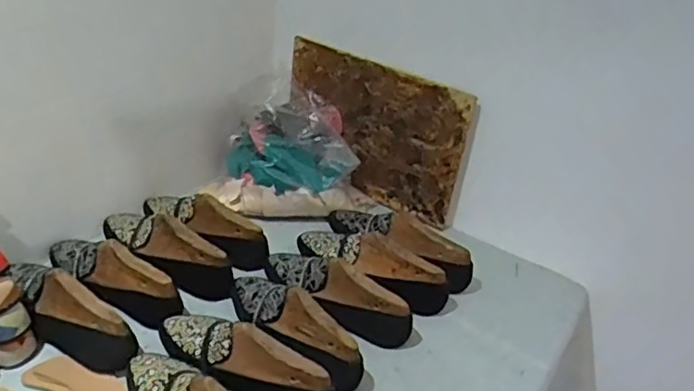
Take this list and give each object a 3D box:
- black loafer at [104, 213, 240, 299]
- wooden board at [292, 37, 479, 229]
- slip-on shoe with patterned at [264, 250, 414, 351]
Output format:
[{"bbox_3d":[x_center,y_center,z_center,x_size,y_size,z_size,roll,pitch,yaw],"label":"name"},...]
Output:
[{"bbox_3d":[-0.278,0.084,0.921,0.246,0.093,0.069,26,35,29],"label":"black loafer"},{"bbox_3d":[0.050,-0.116,1.112,0.356,0.262,0.023,25,38,26],"label":"wooden board"},{"bbox_3d":[-0.023,0.142,0.879,0.240,0.092,0.056,26,36,29],"label":"slip-on shoe with patterned"}]

